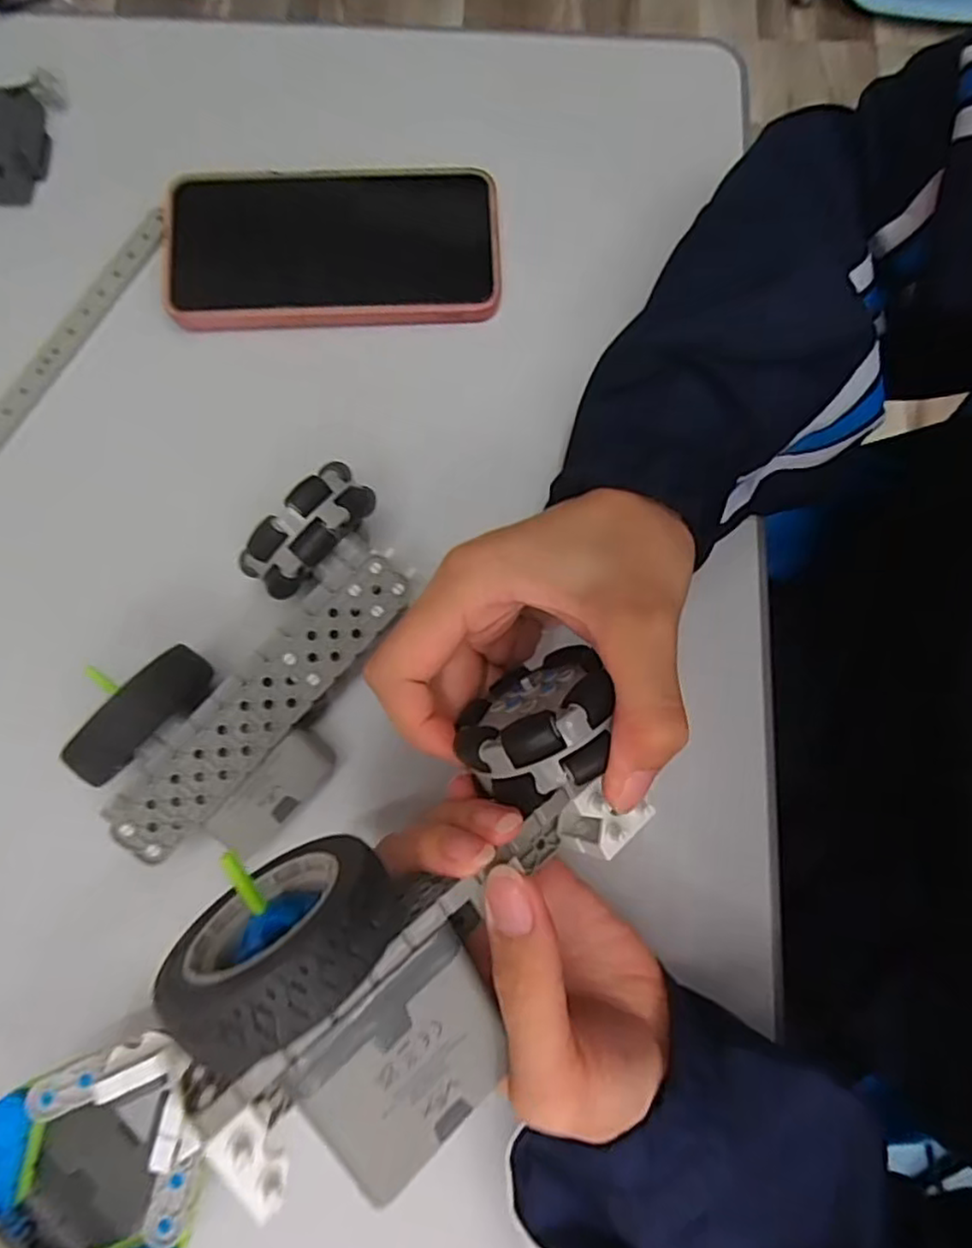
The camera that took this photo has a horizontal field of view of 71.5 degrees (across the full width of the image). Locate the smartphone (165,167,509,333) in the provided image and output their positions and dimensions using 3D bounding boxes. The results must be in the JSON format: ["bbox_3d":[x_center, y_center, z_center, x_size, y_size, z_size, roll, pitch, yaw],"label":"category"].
[{"bbox_3d":[-0.078,-0.190,0.341,0.165,0.012,0.082,-2,79,-1],"label":"smartphone"}]

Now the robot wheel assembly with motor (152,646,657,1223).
[{"bbox_3d":[-0.009,0.078,0.181,0.147,0.069,0.090,-35,82,-7],"label":"robot wheel assembly with motor"}]

